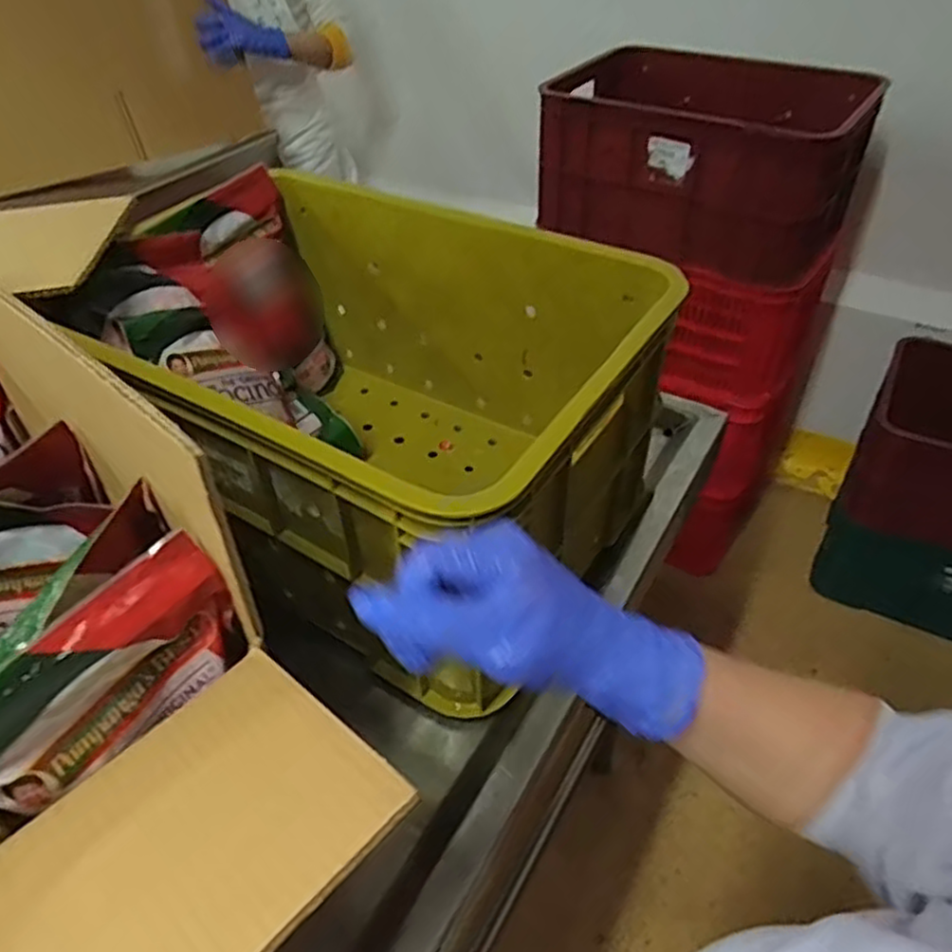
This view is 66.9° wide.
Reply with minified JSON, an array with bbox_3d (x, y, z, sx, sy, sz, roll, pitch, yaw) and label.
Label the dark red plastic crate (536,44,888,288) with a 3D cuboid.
[{"bbox_3d":[0.388,-0.574,1.291,0.531,0.239,0.356,25,50,26],"label":"dark red plastic crate"}]

